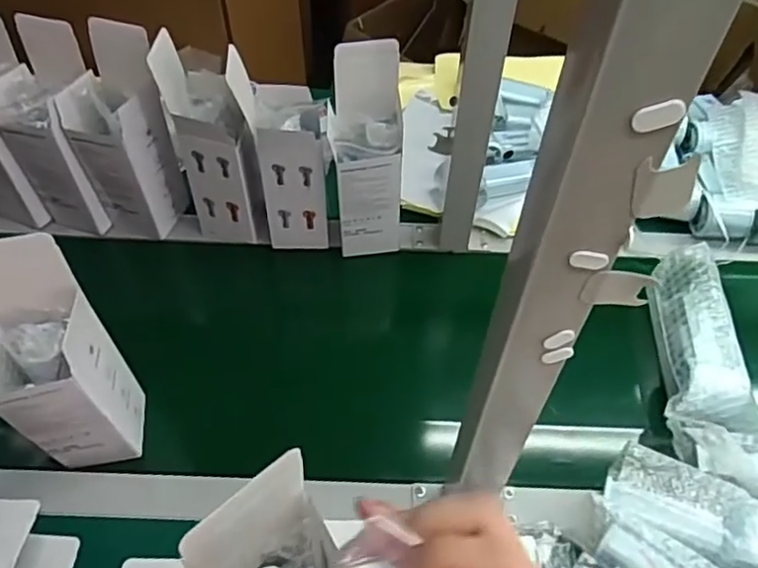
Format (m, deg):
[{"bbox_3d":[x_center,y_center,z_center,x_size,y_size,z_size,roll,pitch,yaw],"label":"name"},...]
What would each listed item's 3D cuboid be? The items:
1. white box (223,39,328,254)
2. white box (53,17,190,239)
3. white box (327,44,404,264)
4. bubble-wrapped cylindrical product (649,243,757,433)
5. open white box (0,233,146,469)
[{"bbox_3d":[-0.107,-0.148,0.715,0.093,0.232,0.083,-5,52,-7],"label":"white box"},{"bbox_3d":[-0.296,-0.167,0.727,0.094,0.241,0.089,12,52,7],"label":"white box"},{"bbox_3d":[-0.014,-0.141,0.709,0.083,0.237,0.083,-3,52,-5],"label":"white box"},{"bbox_3d":[0.345,0.053,0.666,0.079,0.056,0.204,7,52,2],"label":"bubble-wrapped cylindrical product"},{"bbox_3d":[-0.279,0.069,0.538,0.088,0.219,0.088,-5,52,-7],"label":"open white box"}]

